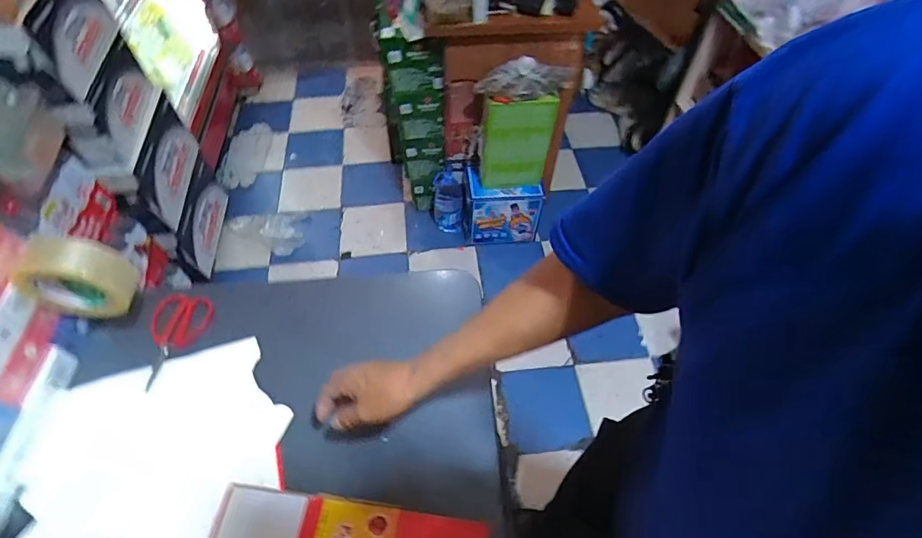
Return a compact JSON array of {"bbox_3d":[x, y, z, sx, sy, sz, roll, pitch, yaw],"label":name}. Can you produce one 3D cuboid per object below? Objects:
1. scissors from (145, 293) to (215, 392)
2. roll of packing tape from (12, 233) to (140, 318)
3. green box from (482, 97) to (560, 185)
[{"bbox_3d":[-0.418,0.102,0.690,0.083,0.009,0.138,8,63,0],"label":"scissors"},{"bbox_3d":[-0.492,0.013,0.615,0.128,0.127,0.047,2,56,0],"label":"roll of packing tape"},{"bbox_3d":[0.172,-0.391,1.457,0.204,0.314,0.067,-1,56,-2],"label":"green box"}]

